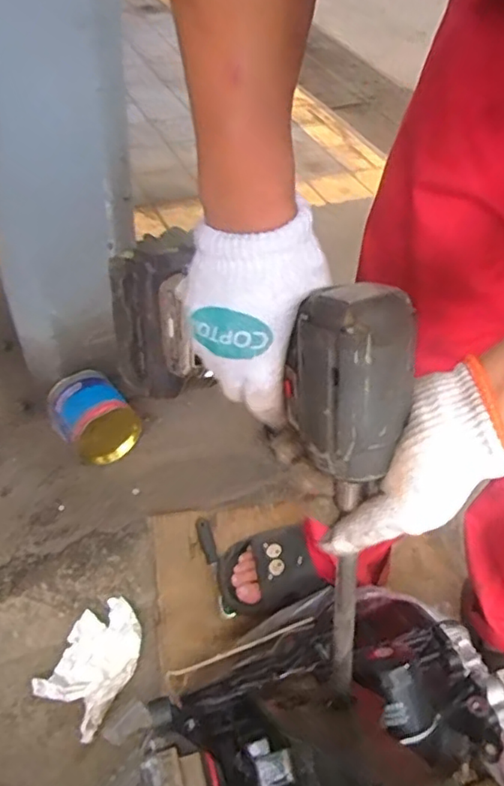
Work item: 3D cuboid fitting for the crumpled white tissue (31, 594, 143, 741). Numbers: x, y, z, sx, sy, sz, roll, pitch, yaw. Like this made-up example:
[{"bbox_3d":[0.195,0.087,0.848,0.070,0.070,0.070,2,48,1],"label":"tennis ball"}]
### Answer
[{"bbox_3d":[-0.215,0.368,0.804,0.108,0.038,0.158,26,52,16],"label":"crumpled white tissue"}]

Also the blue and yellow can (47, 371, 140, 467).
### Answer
[{"bbox_3d":[-0.270,0.039,0.982,0.123,0.112,0.136,-32,59,-29],"label":"blue and yellow can"}]

